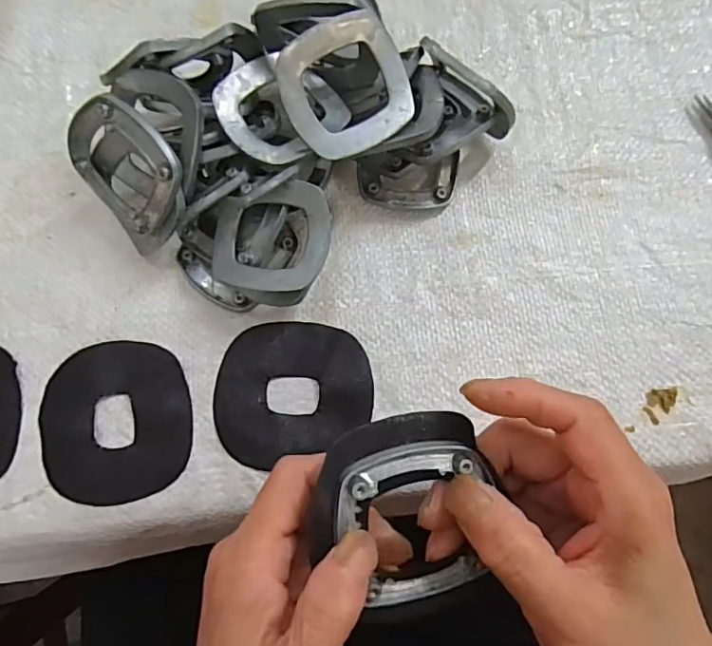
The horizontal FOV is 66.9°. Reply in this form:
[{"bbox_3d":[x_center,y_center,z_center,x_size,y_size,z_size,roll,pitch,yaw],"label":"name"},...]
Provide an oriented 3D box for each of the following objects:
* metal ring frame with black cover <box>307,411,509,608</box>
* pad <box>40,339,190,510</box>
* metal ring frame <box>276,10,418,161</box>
[{"bbox_3d":[0.016,0.069,0.200,0.063,0.022,0.067,-5,80,-13],"label":"metal ring frame with black cover"},{"bbox_3d":[-0.125,0.050,0.281,0.075,0.004,0.080,-7,79,-1],"label":"pad"},{"bbox_3d":[-0.003,-0.112,0.257,0.061,0.008,0.058,-27,109,-8],"label":"metal ring frame"}]

